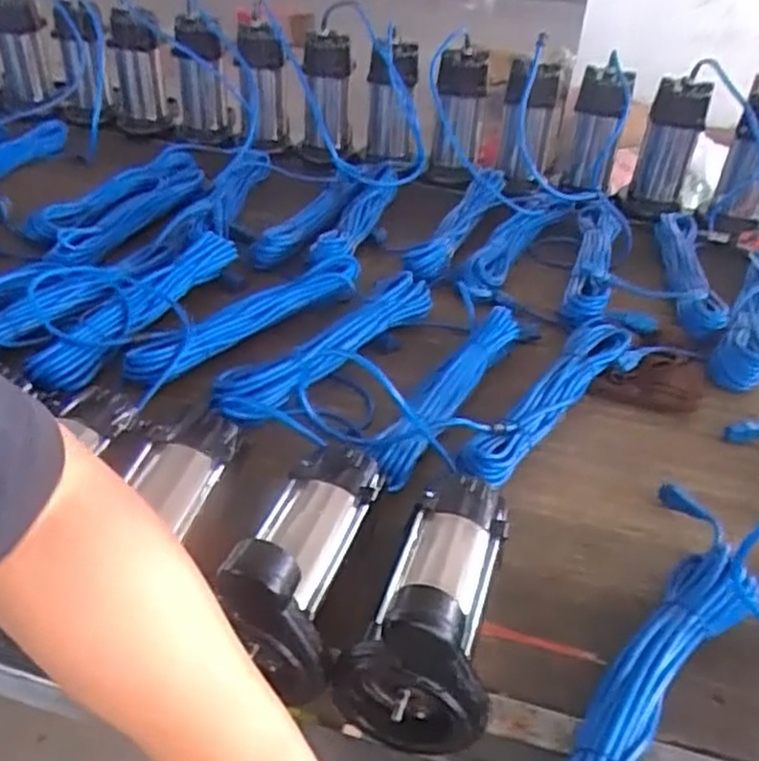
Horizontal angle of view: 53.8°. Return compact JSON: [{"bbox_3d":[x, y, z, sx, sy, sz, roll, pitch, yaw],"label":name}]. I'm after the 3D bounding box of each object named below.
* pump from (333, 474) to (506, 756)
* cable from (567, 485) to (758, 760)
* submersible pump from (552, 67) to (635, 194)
[{"bbox_3d":[0.045,0.167,0.643,0.117,0.157,0.226,10,39,8],"label":"pump"},{"bbox_3d":[0.241,0.240,0.648,0.102,0.056,0.439,24,43,24],"label":"cable"},{"bbox_3d":[0.383,-0.448,1.344,0.098,0.221,0.097,14,40,13],"label":"submersible pump"}]

